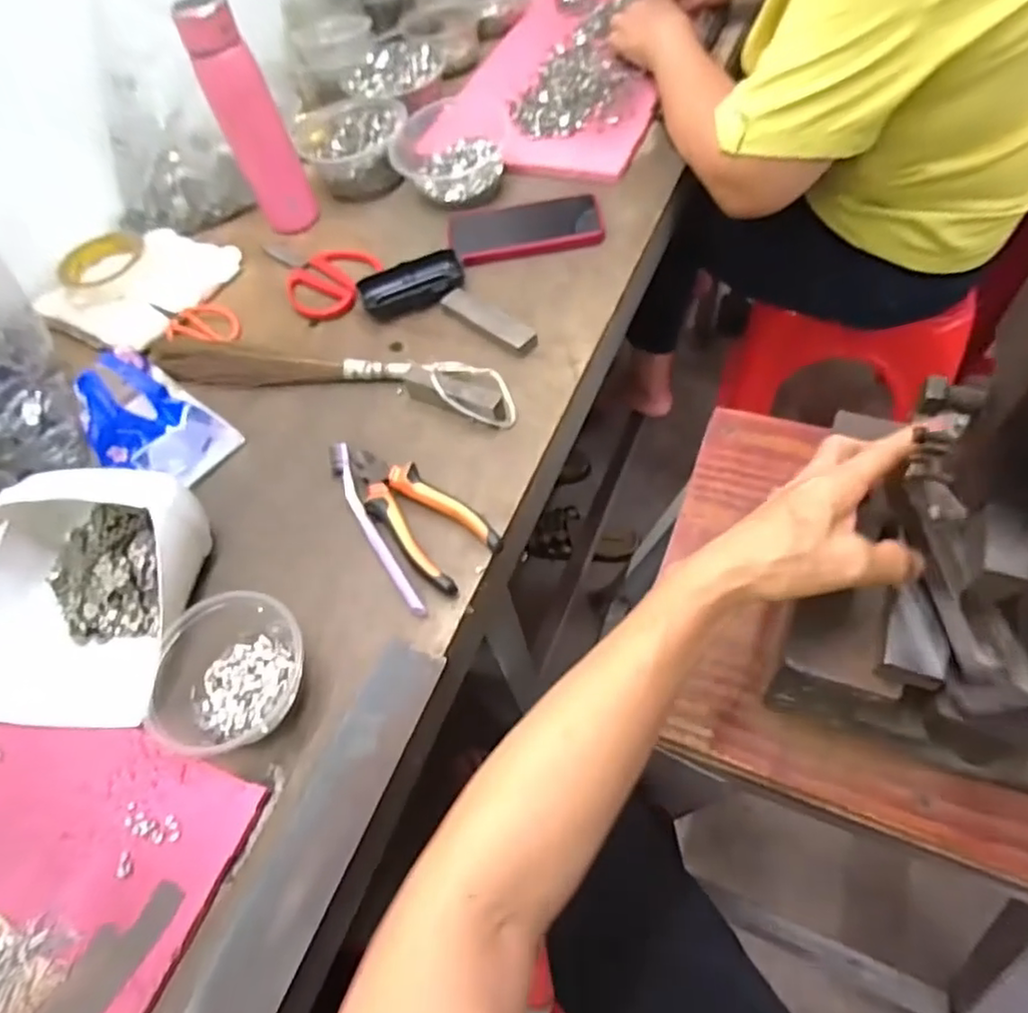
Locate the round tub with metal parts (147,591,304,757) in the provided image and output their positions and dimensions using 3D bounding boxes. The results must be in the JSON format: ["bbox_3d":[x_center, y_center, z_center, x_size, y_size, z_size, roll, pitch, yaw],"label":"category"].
[{"bbox_3d":[-0.198,0.117,0.453,0.103,0.040,0.106,-2,59,3],"label":"round tub with metal parts"}]

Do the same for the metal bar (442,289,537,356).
[{"bbox_3d":[-0.025,-0.183,0.633,0.112,0.014,0.028,38,69,23],"label":"metal bar"}]

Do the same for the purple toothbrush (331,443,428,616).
[{"bbox_3d":[-0.115,0.015,0.523,0.019,0.014,0.175,-26,61,-10],"label":"purple toothbrush"}]

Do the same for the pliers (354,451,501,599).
[{"bbox_3d":[-0.083,0.003,0.521,0.151,0.021,0.063,39,70,24],"label":"pliers"}]

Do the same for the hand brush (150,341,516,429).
[{"bbox_3d":[-0.180,-0.130,0.609,0.374,0.024,0.060,10,61,10],"label":"hand brush"}]

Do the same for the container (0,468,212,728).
[{"bbox_3d":[-0.325,0.059,0.474,0.148,0.077,0.177,1,60,5],"label":"container"}]

